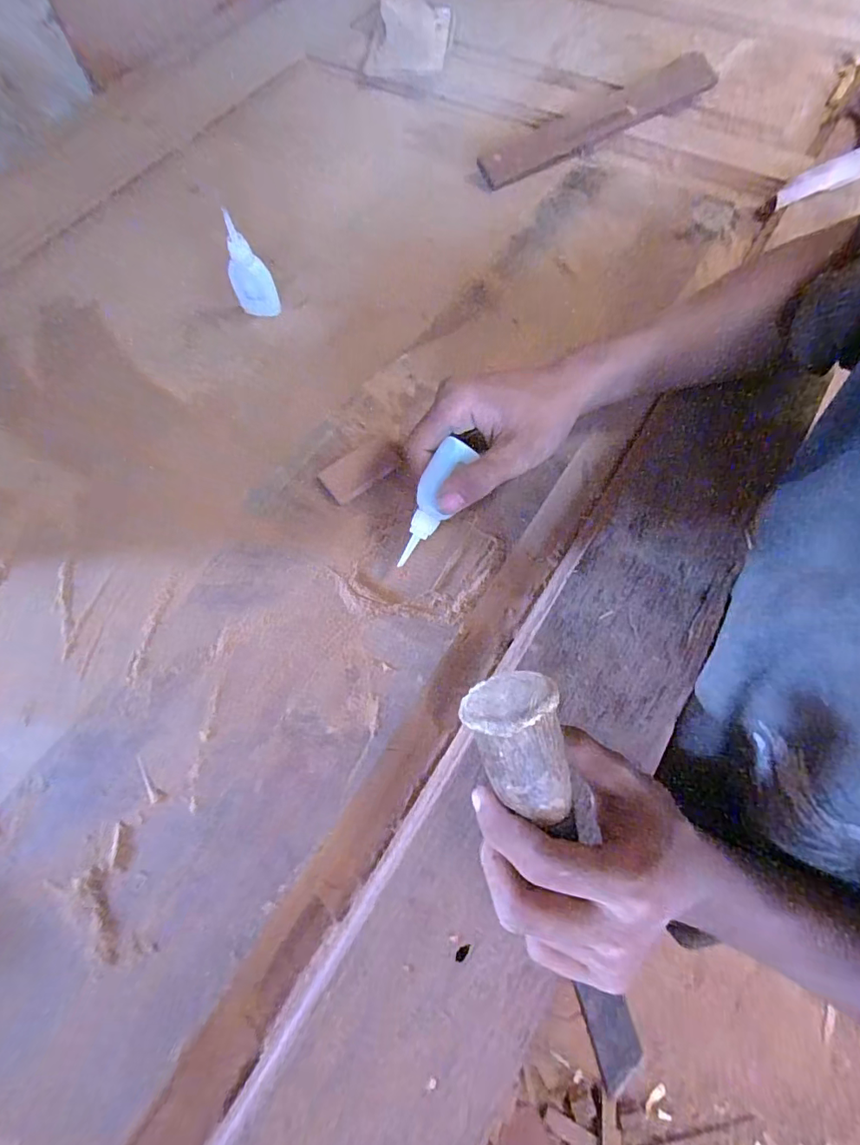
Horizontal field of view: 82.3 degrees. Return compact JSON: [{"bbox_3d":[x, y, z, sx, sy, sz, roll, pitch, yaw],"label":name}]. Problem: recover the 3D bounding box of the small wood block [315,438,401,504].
[{"bbox_3d":[-0.050,-0.078,0.368,0.059,0.005,0.033,-33,69,-11],"label":"small wood block"}]

